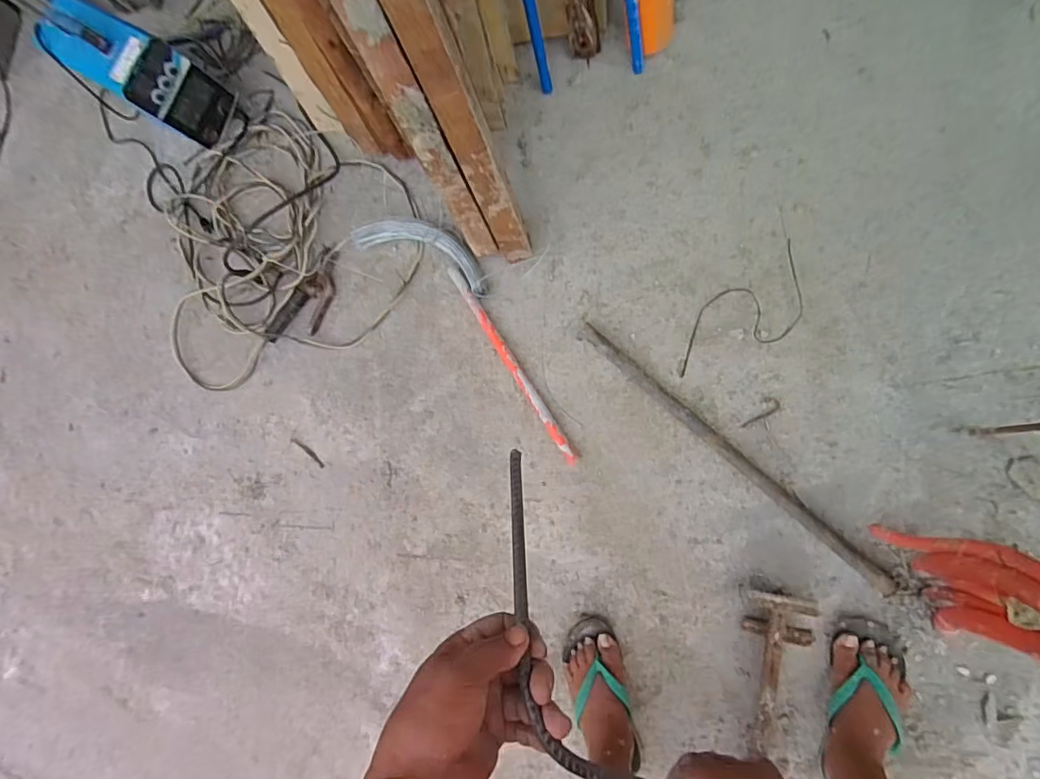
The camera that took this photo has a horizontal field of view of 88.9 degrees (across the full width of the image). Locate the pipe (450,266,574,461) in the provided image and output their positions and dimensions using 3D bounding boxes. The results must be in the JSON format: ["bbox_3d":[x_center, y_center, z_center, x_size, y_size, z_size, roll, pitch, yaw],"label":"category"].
[{"bbox_3d":[-0.019,-0.054,1.001,0.025,0.026,0.439,-34,77,10],"label":"pipe"}]

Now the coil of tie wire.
[{"bbox_3d":[-0.193,-0.287,1.079,0.319,0.047,0.098,25,91,15],"label":"coil of tie wire"}]

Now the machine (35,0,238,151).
[{"bbox_3d":[-0.816,-0.680,1.135,0.293,0.202,0.148,32,94,16],"label":"machine"}]

